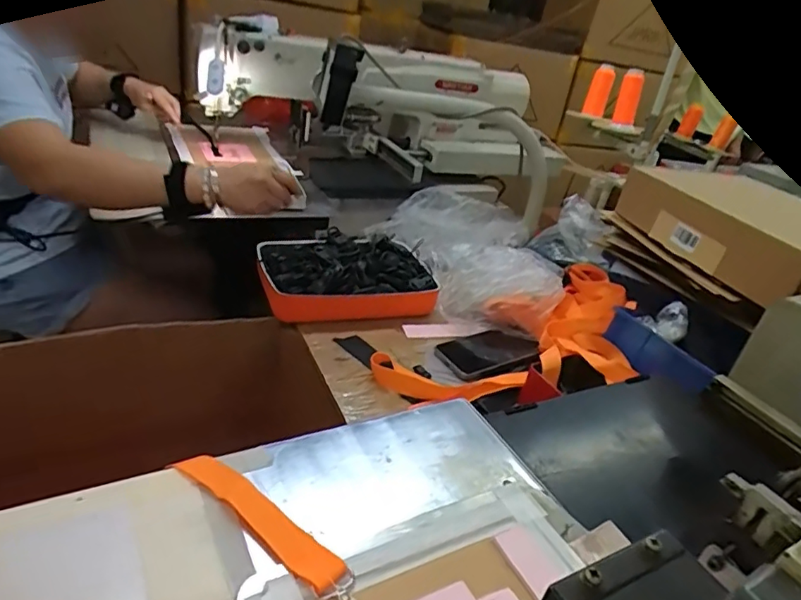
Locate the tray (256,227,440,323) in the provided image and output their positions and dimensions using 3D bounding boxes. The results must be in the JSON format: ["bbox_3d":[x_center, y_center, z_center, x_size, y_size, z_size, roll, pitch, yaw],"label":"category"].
[{"bbox_3d":[-0.089,-0.045,0.863,0.264,0.063,0.195,-2,32,-24],"label":"tray"}]

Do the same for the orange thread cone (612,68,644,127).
[{"bbox_3d":[0.493,-0.435,1.178,0.046,0.117,0.035,15,10,12],"label":"orange thread cone"}]

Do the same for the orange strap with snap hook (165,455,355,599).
[{"bbox_3d":[-0.089,0.162,0.388,0.193,0.007,0.032,29,33,28],"label":"orange strap with snap hook"}]

